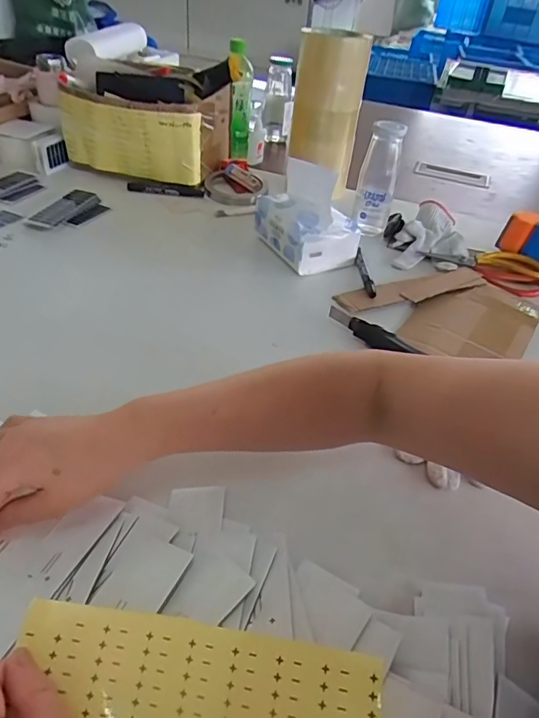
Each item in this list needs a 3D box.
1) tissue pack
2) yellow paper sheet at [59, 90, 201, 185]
[{"bbox_3d":[0.051,-0.194,0.731,0.099,0.078,0.145,-17,46,-26],"label":"tissue pack"},{"bbox_3d":[-0.242,-0.367,0.847,0.248,0.133,0.041,13,41,7],"label":"yellow paper sheet"}]

